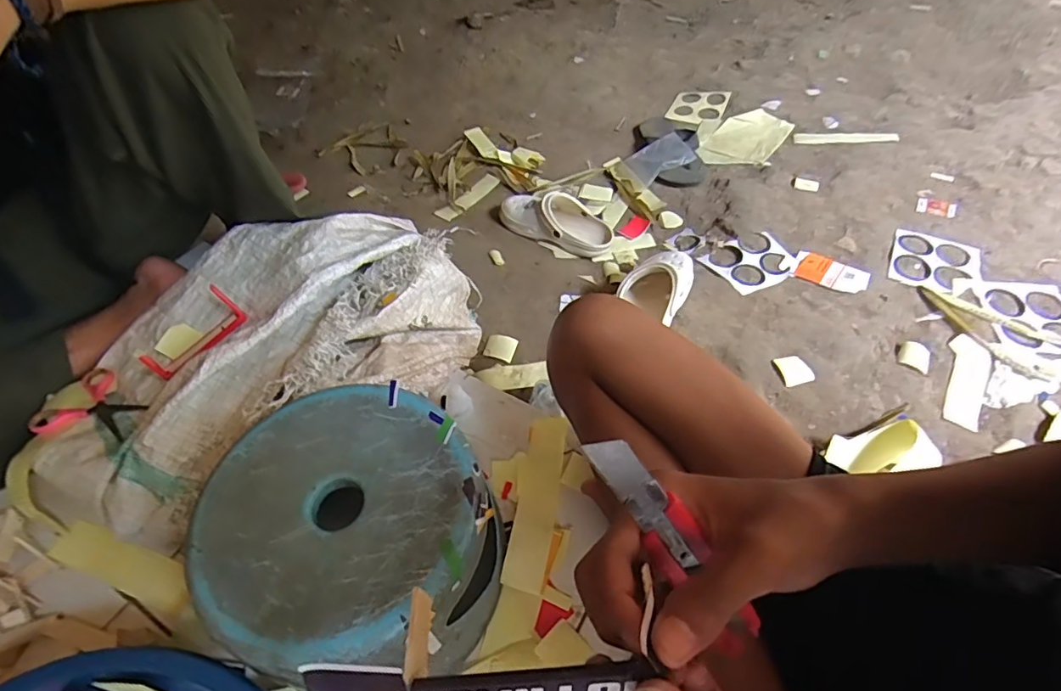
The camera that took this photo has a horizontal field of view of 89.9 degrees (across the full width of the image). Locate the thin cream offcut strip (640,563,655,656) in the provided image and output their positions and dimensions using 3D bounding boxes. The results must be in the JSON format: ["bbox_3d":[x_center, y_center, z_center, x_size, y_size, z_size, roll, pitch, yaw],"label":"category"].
[{"bbox_3d":[0.049,0.112,0.225,0.006,0.008,0.041,10,27,9],"label":"thin cream offcut strip"}]

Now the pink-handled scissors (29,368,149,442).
[{"bbox_3d":[-0.498,0.071,0.616,0.129,0.023,0.094,13,55,12],"label":"pink-handled scissors"}]

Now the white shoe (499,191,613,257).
[{"bbox_3d":[0.054,-0.258,1.068,0.235,0.075,0.096,24,57,18],"label":"white shoe"}]

